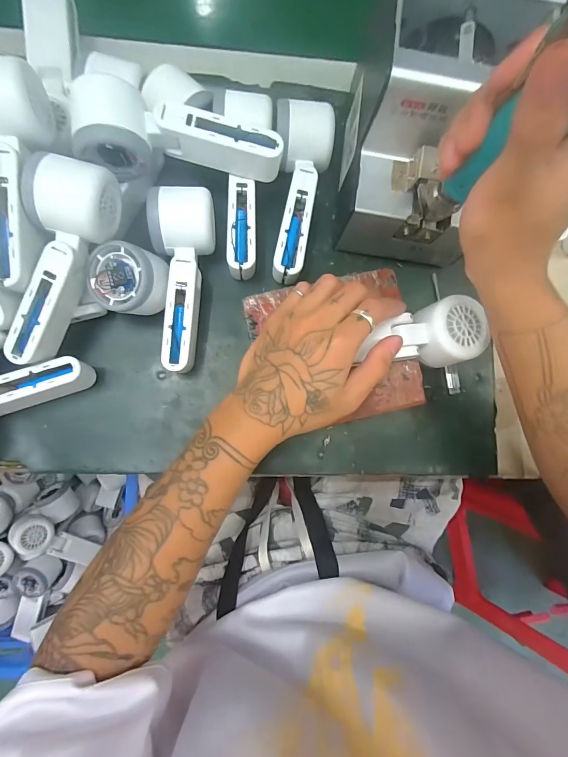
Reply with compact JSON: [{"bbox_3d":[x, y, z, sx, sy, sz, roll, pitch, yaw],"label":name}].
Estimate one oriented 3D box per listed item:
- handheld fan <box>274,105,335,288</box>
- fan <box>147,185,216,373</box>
[{"bbox_3d":[0.017,-0.171,0.352,0.051,0.055,0.155,1,84,-4],"label":"handheld fan"},{"bbox_3d":[-0.089,-0.086,0.335,0.052,0.057,0.155,-3,84,-5],"label":"fan"}]

